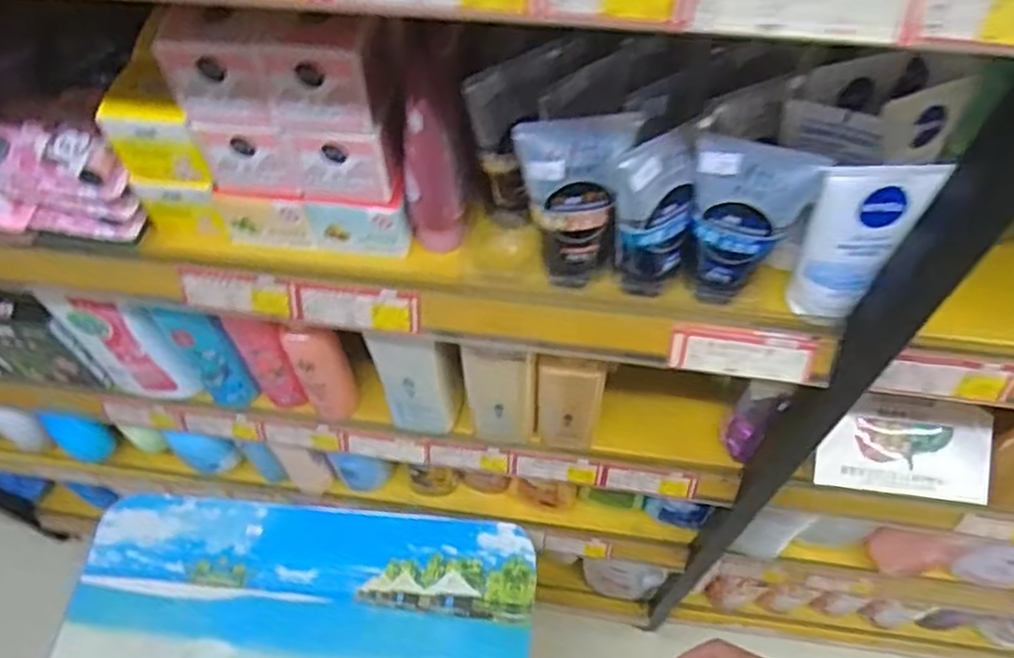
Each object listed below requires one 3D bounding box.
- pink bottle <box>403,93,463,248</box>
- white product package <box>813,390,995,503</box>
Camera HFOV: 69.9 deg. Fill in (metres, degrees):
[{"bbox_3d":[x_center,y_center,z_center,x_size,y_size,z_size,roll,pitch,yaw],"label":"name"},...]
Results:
[{"bbox_3d":[-0.052,-0.101,0.500,0.036,0.143,0.033,-12,58,-5],"label":"pink bottle"},{"bbox_3d":[0.388,0.115,0.713,0.155,0.026,0.093,6,80,5],"label":"white product package"}]

